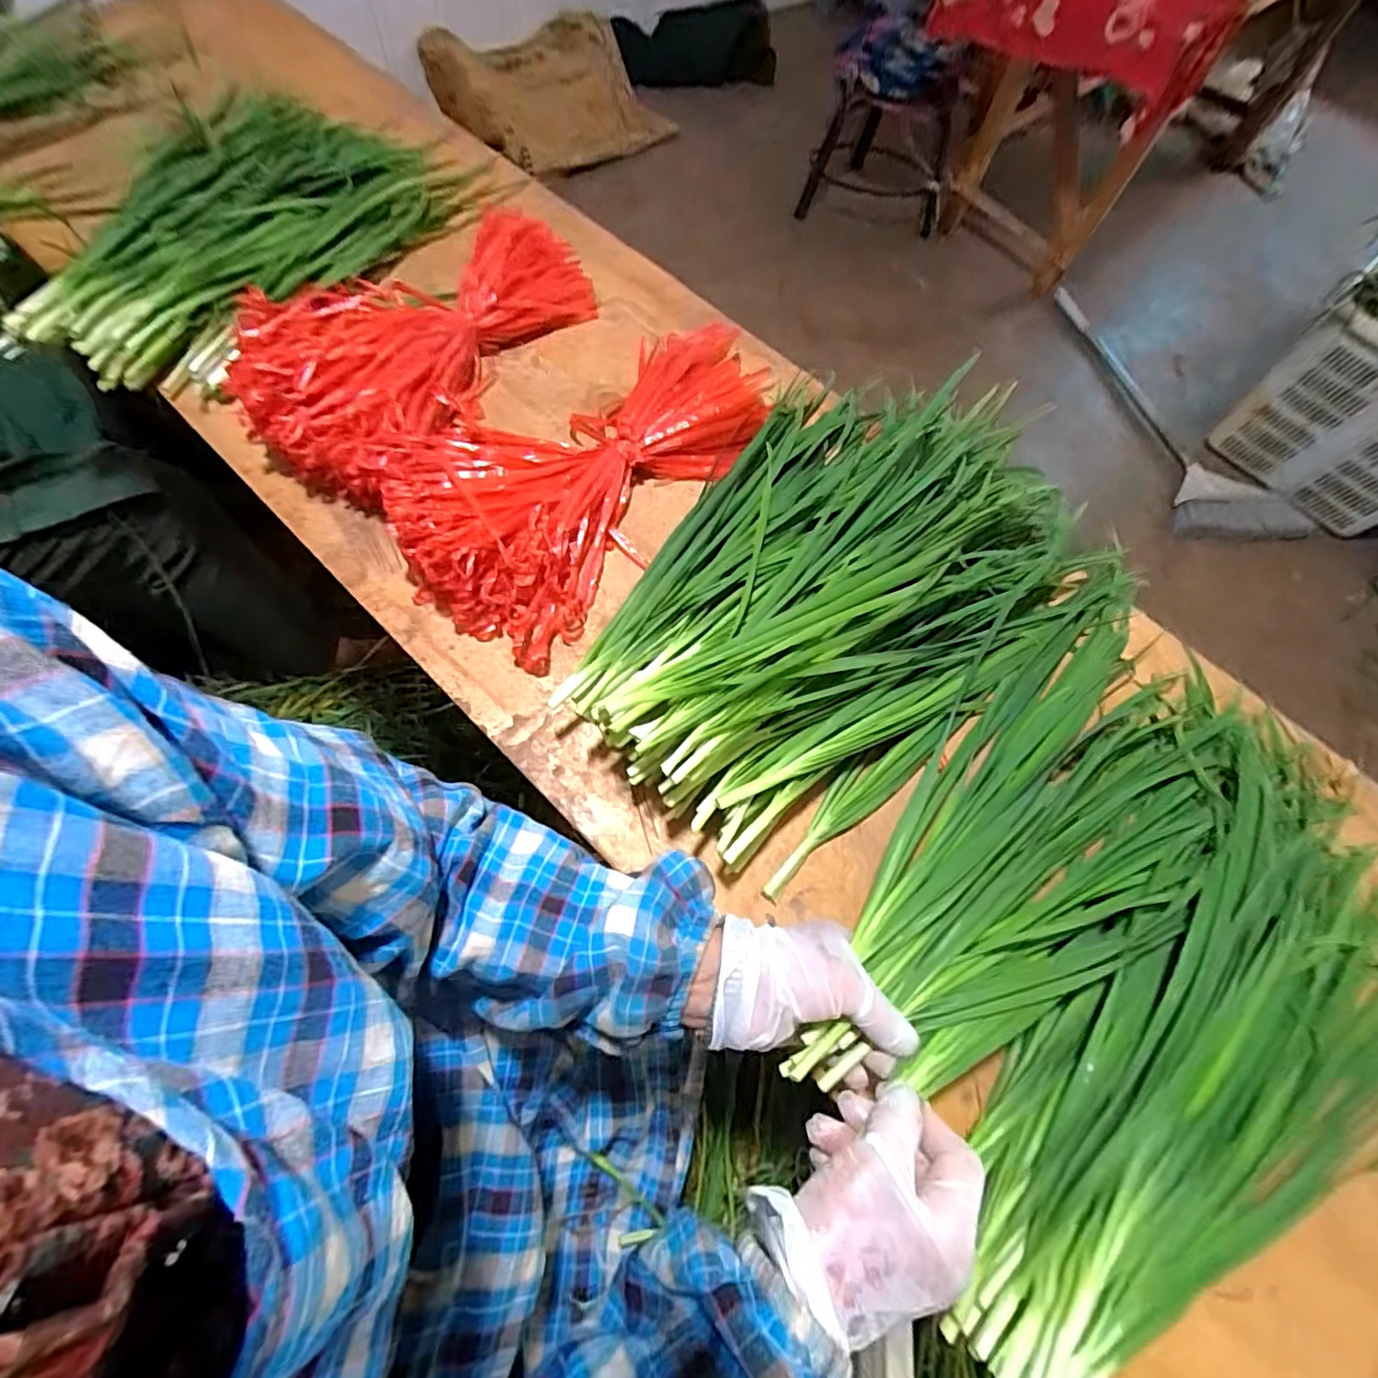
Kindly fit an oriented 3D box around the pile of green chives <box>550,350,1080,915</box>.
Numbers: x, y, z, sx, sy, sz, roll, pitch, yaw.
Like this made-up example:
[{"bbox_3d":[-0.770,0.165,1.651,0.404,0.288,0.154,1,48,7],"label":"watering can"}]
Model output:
[{"bbox_3d":[0.104,-0.084,0.441,0.277,0.091,0.409,42,71,10],"label":"pile of green chives"}]

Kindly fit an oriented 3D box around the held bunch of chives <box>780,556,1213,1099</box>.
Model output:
[{"bbox_3d":[0.241,0.094,0.389,0.158,0.026,0.429,41,65,15],"label":"held bunch of chives"}]

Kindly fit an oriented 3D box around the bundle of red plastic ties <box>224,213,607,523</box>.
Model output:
[{"bbox_3d":[-0.231,-0.311,0.513,0.173,0.077,0.329,33,69,7],"label":"bundle of red plastic ties"}]

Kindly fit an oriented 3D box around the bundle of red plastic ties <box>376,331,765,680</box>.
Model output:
[{"bbox_3d":[-0.079,-0.201,0.494,0.186,0.065,0.367,36,70,8],"label":"bundle of red plastic ties"}]

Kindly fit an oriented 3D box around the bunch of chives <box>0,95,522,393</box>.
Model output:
[{"bbox_3d":[-0.418,-0.433,0.550,0.271,0.068,0.456,36,70,8],"label":"bunch of chives"}]

